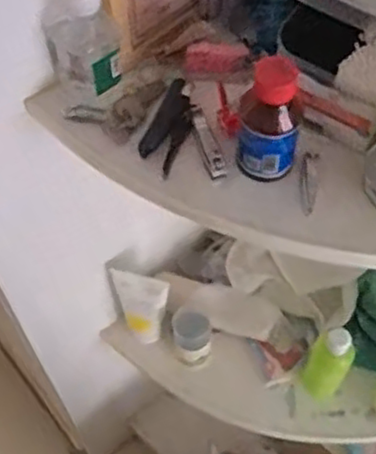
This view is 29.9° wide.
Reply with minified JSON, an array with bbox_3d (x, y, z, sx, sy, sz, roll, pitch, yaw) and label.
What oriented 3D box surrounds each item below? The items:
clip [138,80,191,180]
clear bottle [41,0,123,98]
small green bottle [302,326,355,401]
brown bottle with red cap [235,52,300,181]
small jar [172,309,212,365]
[{"bbox_3d":[-0.013,-0.079,0.552,0.031,0.022,0.072,20,61,13],"label":"clip"},{"bbox_3d":[-0.079,-0.138,0.533,0.051,0.108,0.042,-13,59,-6],"label":"clear bottle"},{"bbox_3d":[0.169,0.173,0.860,0.047,0.139,0.046,-1,59,1],"label":"small green bottle"},{"bbox_3d":[0.058,-0.075,0.493,0.043,0.094,0.042,8,59,7],"label":"brown bottle with red cap"},{"bbox_3d":[0.004,0.141,0.904,0.046,0.098,0.046,-1,59,1],"label":"small jar"}]

